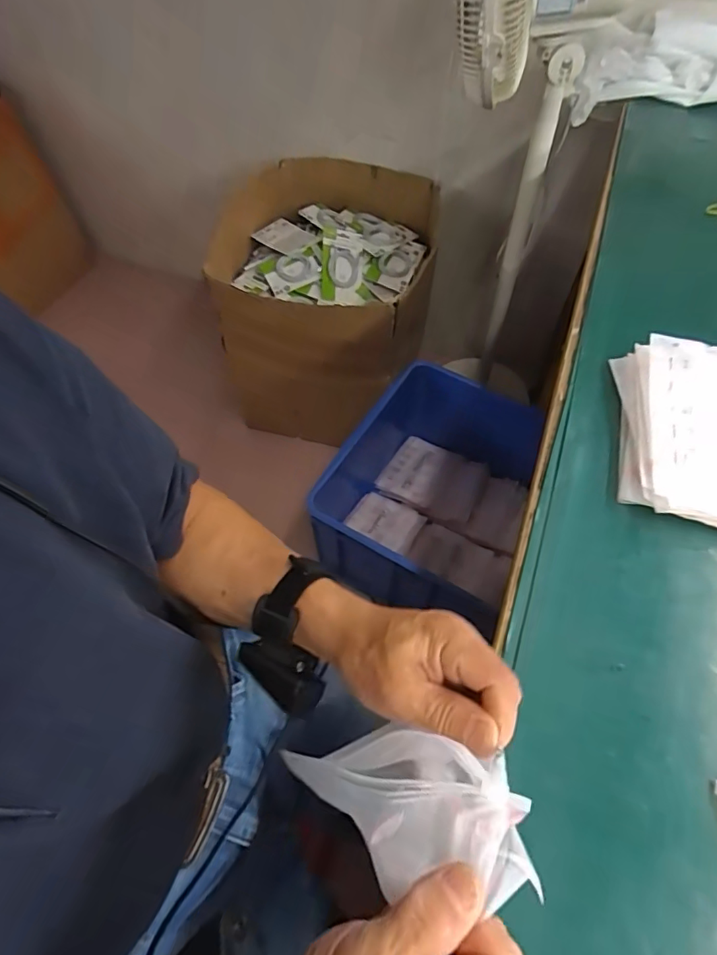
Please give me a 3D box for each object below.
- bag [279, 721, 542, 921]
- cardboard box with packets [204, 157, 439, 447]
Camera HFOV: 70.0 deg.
[{"bbox_3d":[0.024,0.160,0.253,0.117,0.043,0.064,14,58,11],"label":"bag"},{"bbox_3d":[-0.063,-0.435,1.336,0.466,0.452,0.555,16,58,10],"label":"cardboard box with packets"}]

